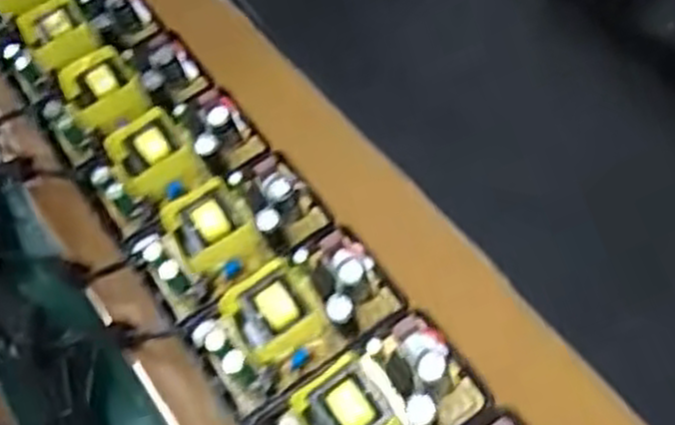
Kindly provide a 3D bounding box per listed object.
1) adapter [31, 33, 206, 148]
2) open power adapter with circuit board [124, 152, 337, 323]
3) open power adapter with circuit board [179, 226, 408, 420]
[{"bbox_3d":[-0.087,-0.047,0.320,0.067,0.023,0.043,-29,59,-16],"label":"adapter"},{"bbox_3d":[-0.038,0.008,0.282,0.067,0.025,0.045,-28,59,-15],"label":"open power adapter with circuit board"},{"bbox_3d":[-0.015,0.035,0.264,0.069,0.026,0.038,-28,58,-15],"label":"open power adapter with circuit board"}]

